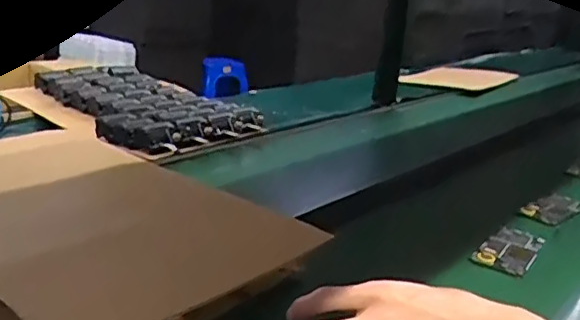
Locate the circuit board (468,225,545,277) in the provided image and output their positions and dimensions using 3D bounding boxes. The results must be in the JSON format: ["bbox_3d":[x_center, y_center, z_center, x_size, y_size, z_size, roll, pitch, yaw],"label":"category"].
[{"bbox_3d":[0.286,0.115,0.762,0.066,0.013,0.118,14,22,32],"label":"circuit board"}]

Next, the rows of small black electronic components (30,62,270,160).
[{"bbox_3d":[-0.298,-0.121,1.222,0.305,0.063,0.506,-14,25,-39],"label":"rows of small black electronic components"}]

